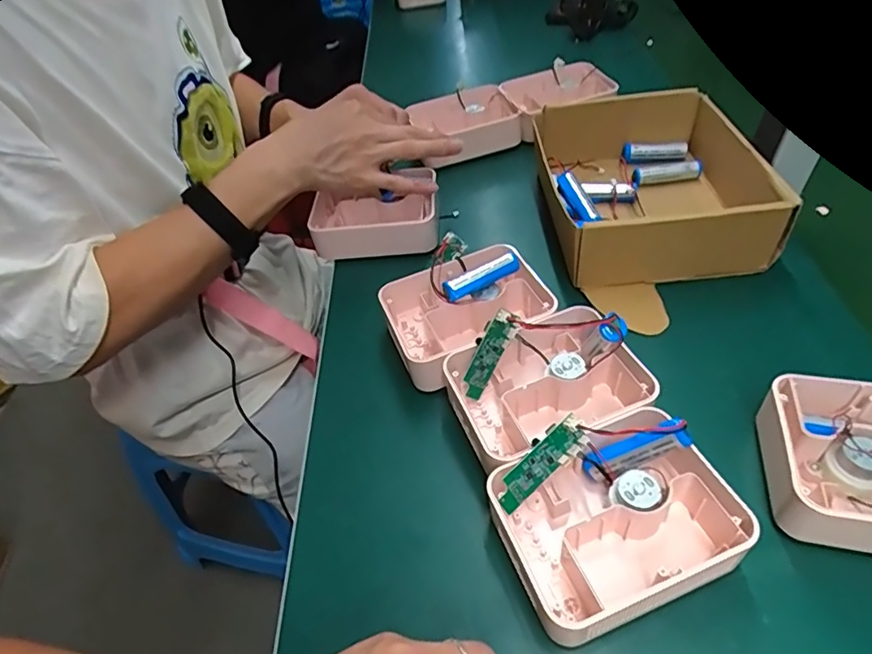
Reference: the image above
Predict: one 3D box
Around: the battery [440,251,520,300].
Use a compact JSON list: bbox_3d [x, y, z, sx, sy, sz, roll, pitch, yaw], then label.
[{"bbox_3d":[0.036,-0.042,0.448,0.070,0.019,0.016,-29,52,-16],"label":"battery"}]

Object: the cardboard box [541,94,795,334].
[{"bbox_3d":[0.206,-0.151,0.549,0.187,0.086,0.257,-7,49,2],"label":"cardboard box"}]

